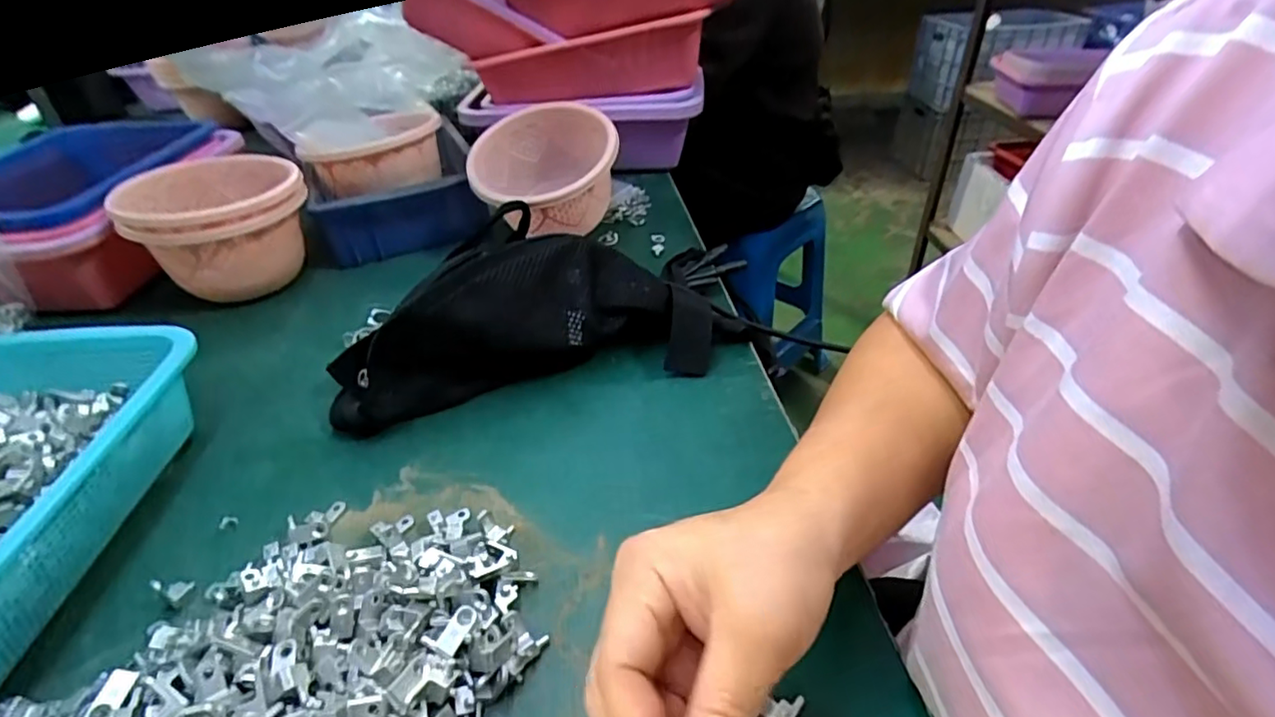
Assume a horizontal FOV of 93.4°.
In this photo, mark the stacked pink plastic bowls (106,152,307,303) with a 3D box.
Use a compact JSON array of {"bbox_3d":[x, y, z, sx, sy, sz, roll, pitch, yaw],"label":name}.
[{"bbox_3d":[-0.411,-0.131,0.612,0.152,0.110,0.164,-21,41,-21],"label":"stacked pink plastic bowls"}]

